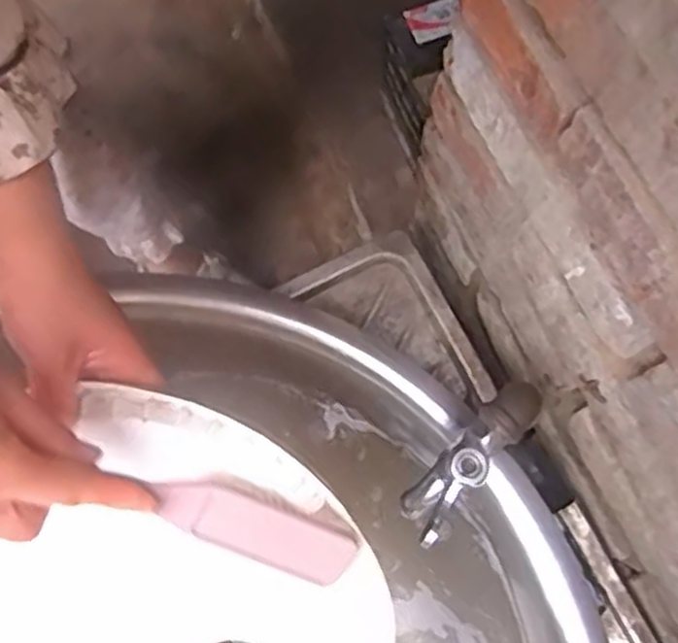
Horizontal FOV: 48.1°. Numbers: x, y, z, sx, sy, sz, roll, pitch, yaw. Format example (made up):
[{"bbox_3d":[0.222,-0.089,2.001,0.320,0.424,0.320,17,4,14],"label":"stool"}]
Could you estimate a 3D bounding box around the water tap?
[{"bbox_3d":[0.089,0.084,0.491,0.031,0.064,0.125,42,77,11],"label":"water tap"}]

